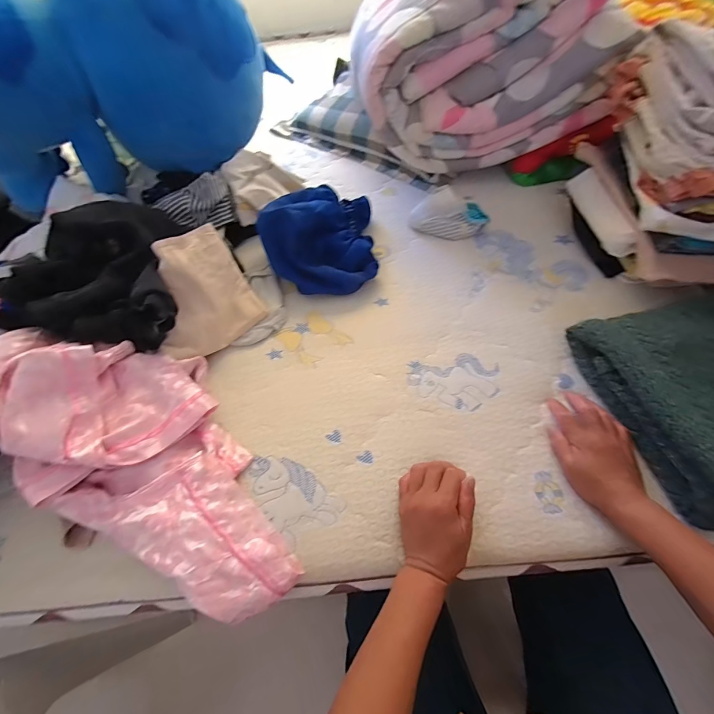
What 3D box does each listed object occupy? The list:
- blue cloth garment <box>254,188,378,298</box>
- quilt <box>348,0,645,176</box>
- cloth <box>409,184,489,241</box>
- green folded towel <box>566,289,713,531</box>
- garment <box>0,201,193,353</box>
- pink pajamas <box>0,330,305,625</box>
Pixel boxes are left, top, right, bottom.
[{"bbox_3d":[-0.070,-0.238,0.676,0.209,0.115,0.236,-7,56,-1],"label":"blue cloth garment"},{"bbox_3d":[0.240,-0.716,0.794,0.481,0.332,0.478,-6,56,1],"label":"quilt"},{"bbox_3d":[0.188,-0.299,0.733,0.154,0.070,0.099,3,57,6],"label":"cloth"},{"bbox_3d":[0.486,0.050,0.473,0.274,0.072,0.292,-10,56,-3],"label":"green folded towel"},{"bbox_3d":[-0.420,-0.138,0.555,0.251,0.096,0.291,-14,56,-5],"label":"garment"},{"bbox_3d":[-0.269,0.112,0.456,0.495,0.102,0.235,39,65,8],"label":"pink pajamas"}]

